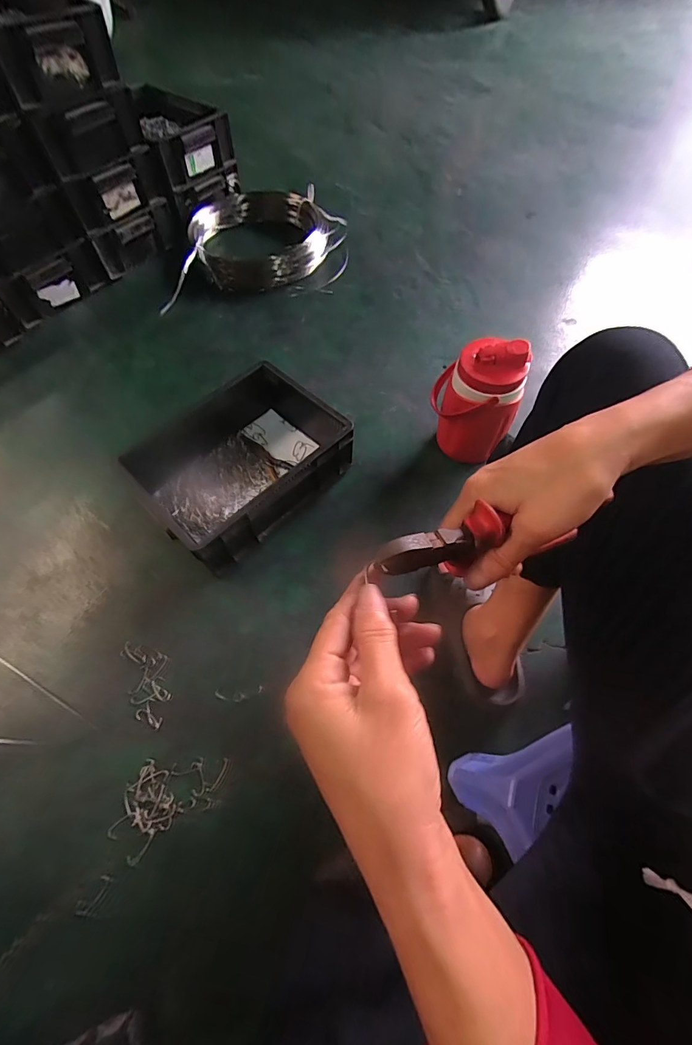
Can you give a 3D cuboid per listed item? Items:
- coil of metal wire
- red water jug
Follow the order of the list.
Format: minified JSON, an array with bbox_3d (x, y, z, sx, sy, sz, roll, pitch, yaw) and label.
[{"bbox_3d":[-0.227,-0.770,1.131,0.446,0.071,0.481,1,61,1],"label":"coil of metal wire"},{"bbox_3d":[0.221,-0.203,0.726,0.133,0.235,0.102,10,62,6],"label":"red water jug"}]

